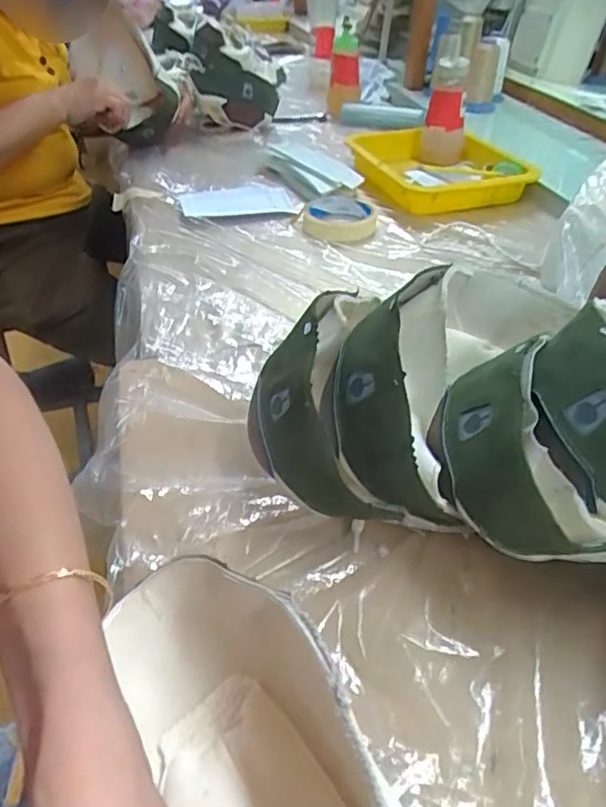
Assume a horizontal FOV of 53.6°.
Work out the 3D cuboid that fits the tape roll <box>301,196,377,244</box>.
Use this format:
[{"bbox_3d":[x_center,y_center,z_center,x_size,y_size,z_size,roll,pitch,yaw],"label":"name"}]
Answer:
[{"bbox_3d":[0.045,-0.225,0.730,0.087,0.019,0.093,6,40,8],"label":"tape roll"}]

